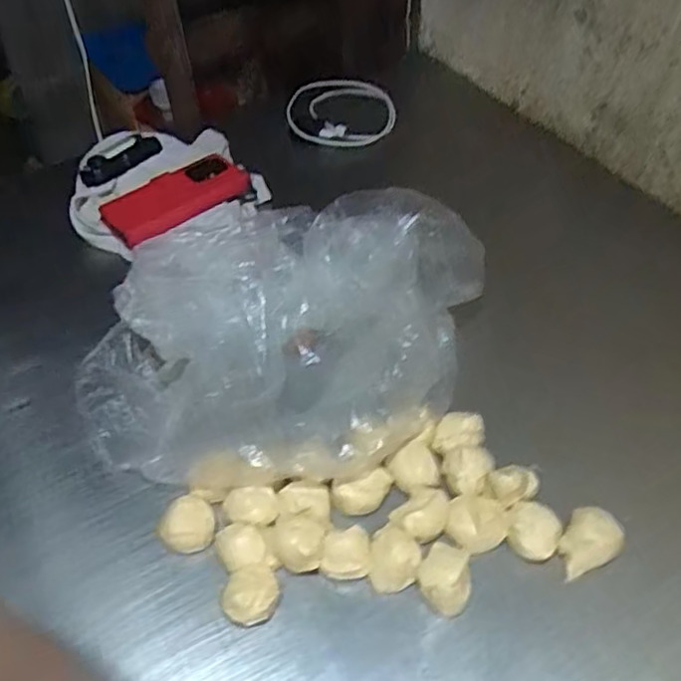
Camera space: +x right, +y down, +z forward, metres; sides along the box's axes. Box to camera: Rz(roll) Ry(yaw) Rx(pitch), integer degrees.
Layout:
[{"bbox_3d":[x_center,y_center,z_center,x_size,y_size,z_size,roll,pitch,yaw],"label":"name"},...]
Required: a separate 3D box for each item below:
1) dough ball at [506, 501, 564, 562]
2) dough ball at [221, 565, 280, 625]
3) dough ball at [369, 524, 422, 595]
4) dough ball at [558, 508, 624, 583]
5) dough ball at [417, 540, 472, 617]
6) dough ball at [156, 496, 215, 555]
[{"bbox_3d":[0.153,0.154,0.534,0.044,0.033,0.037,27,54,24],"label":"dough ball"},{"bbox_3d":[-0.067,0.190,0.501,0.041,0.034,0.034,-17,49,-14],"label":"dough ball"},{"bbox_3d":[0.042,0.169,0.521,0.037,0.028,0.046,5,48,6],"label":"dough ball"},{"bbox_3d":[0.197,0.162,0.532,0.040,0.033,0.055,29,54,25],"label":"dough ball"},{"bbox_3d":[0.080,0.181,0.510,0.040,0.034,0.041,-1,47,1],"label":"dough ball"},{"bbox_3d":[-0.122,0.151,0.542,0.037,0.038,0.038,22,52,21],"label":"dough ball"}]

